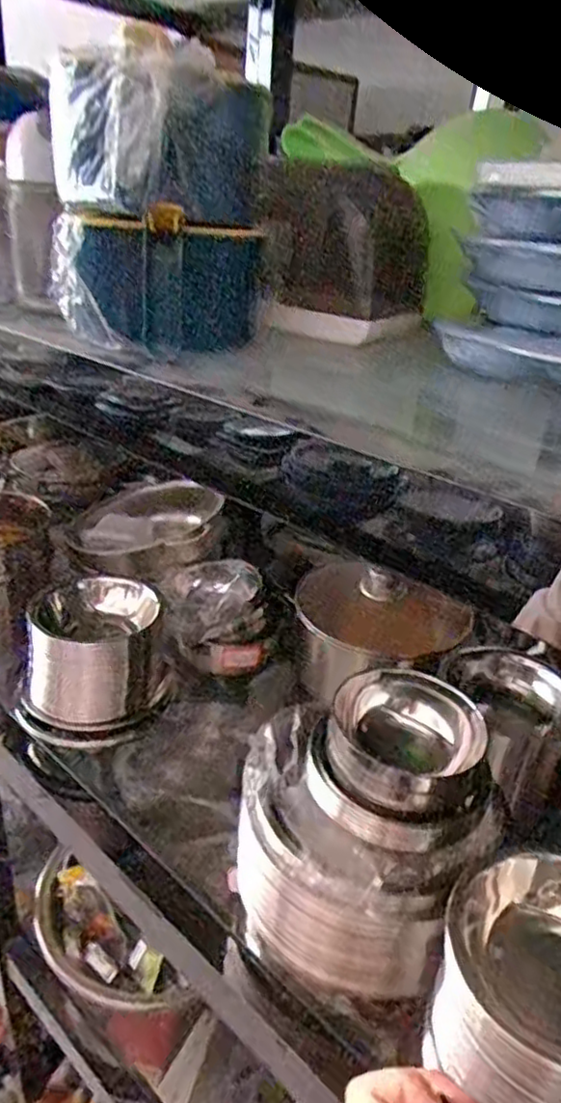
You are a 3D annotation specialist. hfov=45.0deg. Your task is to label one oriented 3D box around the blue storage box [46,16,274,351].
[{"bbox_3d":[-0.074,-0.207,0.410,0.081,0.148,0.108,22,32,30],"label":"blue storage box"}]

